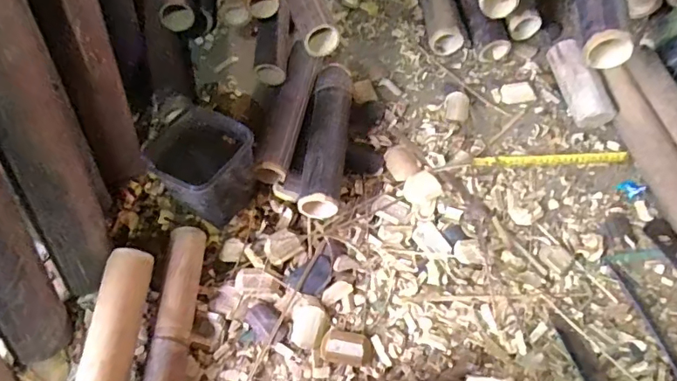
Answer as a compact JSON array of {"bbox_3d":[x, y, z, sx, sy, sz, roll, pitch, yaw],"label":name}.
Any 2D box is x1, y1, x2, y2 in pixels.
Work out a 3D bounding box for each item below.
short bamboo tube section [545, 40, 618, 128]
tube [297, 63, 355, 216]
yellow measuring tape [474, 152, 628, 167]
[{"bbox_3d":[0.401,-0.172,0.818,0.054,0.061,0.158,-7,60,-5],"label":"short bamboo tube section"},{"bbox_3d":[-0.014,-0.083,0.752,0.057,0.066,0.262,5,59,2],"label":"tube"},{"bbox_3d":[0.336,-0.050,0.778,0.245,0.006,0.020,-2,59,-2],"label":"yellow measuring tape"}]

